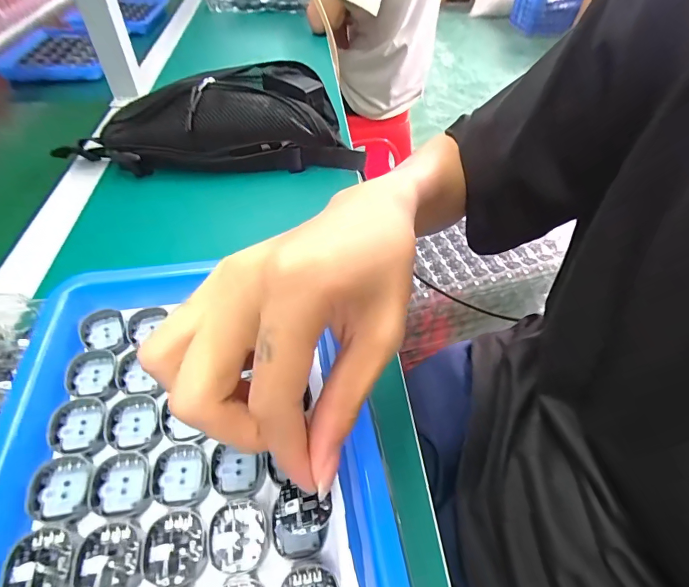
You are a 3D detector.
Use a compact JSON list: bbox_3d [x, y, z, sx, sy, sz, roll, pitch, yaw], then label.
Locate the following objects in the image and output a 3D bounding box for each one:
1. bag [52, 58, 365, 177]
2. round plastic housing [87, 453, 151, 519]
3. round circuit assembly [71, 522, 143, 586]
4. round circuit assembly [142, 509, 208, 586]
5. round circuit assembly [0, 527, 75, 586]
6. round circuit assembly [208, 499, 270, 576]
[{"bbox_3d":[-0.151,-0.213,0.472,0.321,0.075,0.117,-4,48,-6],"label":"bag"},{"bbox_3d":[-0.106,0.091,0.186,0.025,0.006,0.028,-13,50,-14],"label":"round plastic housing"},{"bbox_3d":[-0.100,0.113,0.165,0.026,0.004,0.028,-12,50,-13],"label":"round circuit assembly"},{"bbox_3d":[-0.073,0.109,0.168,0.025,0.004,0.028,-11,49,-12],"label":"round circuit assembly"},{"bbox_3d":[-0.126,0.112,0.161,0.024,0.004,0.027,-10,49,-12],"label":"round circuit assembly"},{"bbox_3d":[-0.047,0.107,0.173,0.025,0.004,0.028,-10,49,-11],"label":"round circuit assembly"}]

